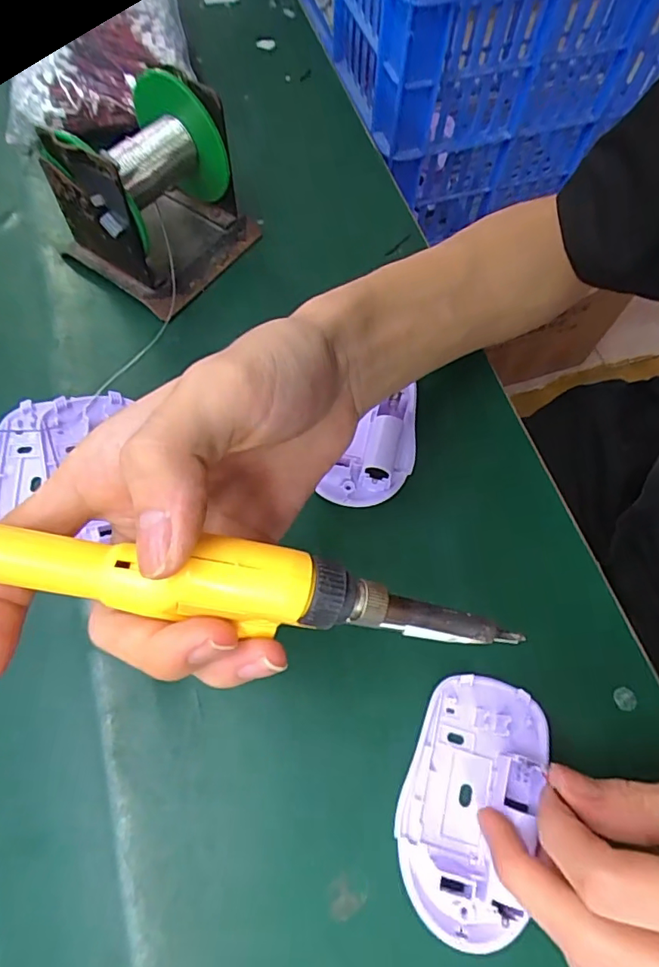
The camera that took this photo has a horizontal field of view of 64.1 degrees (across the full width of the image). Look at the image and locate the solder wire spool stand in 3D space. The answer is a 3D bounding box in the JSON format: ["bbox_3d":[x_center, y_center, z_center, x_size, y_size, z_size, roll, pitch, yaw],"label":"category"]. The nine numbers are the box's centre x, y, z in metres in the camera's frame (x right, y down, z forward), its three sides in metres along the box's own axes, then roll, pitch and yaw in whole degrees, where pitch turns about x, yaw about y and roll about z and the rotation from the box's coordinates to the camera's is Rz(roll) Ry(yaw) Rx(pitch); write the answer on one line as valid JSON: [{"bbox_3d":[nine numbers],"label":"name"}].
[{"bbox_3d":[-0.100,-0.168,0.294,0.071,0.076,0.094,35,69,13],"label":"solder wire spool stand"}]

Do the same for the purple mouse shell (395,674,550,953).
[{"bbox_3d":[0.061,0.131,0.220,0.053,0.018,0.097,21,67,7],"label":"purple mouse shell"}]

